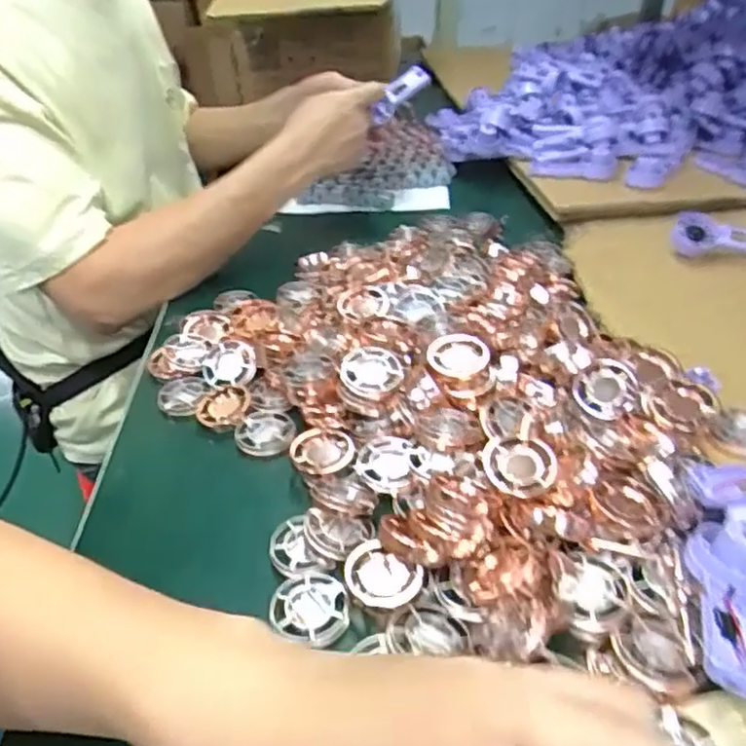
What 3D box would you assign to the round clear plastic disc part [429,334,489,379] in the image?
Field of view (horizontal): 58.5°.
[{"bbox_3d":[0.057,-0.012,0.445,0.038,0.011,0.034,19,41,28],"label":"round clear plastic disc part"}]

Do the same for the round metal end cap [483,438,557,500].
[{"bbox_3d":[0.082,0.050,0.365,0.040,0.007,0.035,-5,35,-3],"label":"round metal end cap"}]

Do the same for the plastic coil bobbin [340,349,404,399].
[{"bbox_3d":[0.000,-0.002,0.440,0.039,0.009,0.038,-2,35,1],"label":"plastic coil bobbin"}]

